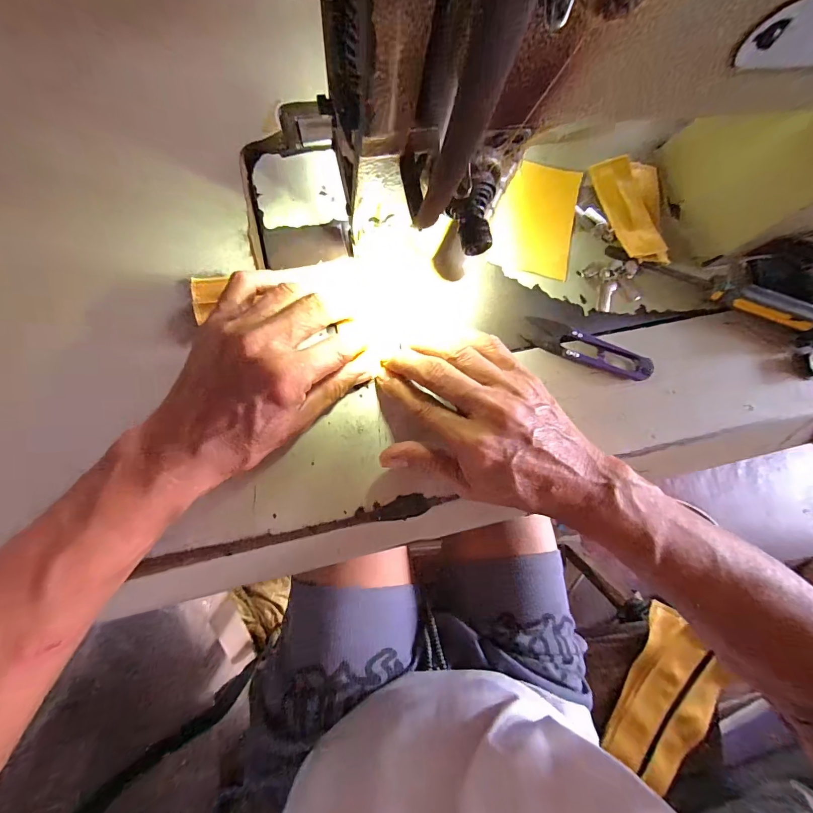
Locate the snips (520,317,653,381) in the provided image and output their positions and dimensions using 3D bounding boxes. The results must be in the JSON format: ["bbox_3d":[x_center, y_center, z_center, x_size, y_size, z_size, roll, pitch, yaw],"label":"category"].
[{"bbox_3d":[0.138,-0.042,0.286,0.098,0.010,0.023,22,83,-5],"label":"snips"}]

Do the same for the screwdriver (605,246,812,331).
[{"bbox_3d":[0.240,-0.094,0.296,0.169,0.019,0.022,18,83,-5],"label":"screwdriver"}]

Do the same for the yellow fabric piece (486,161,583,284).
[{"bbox_3d":[0.100,-0.145,0.291,0.063,0.007,0.084,11,84,-6],"label":"yellow fabric piece"}]

